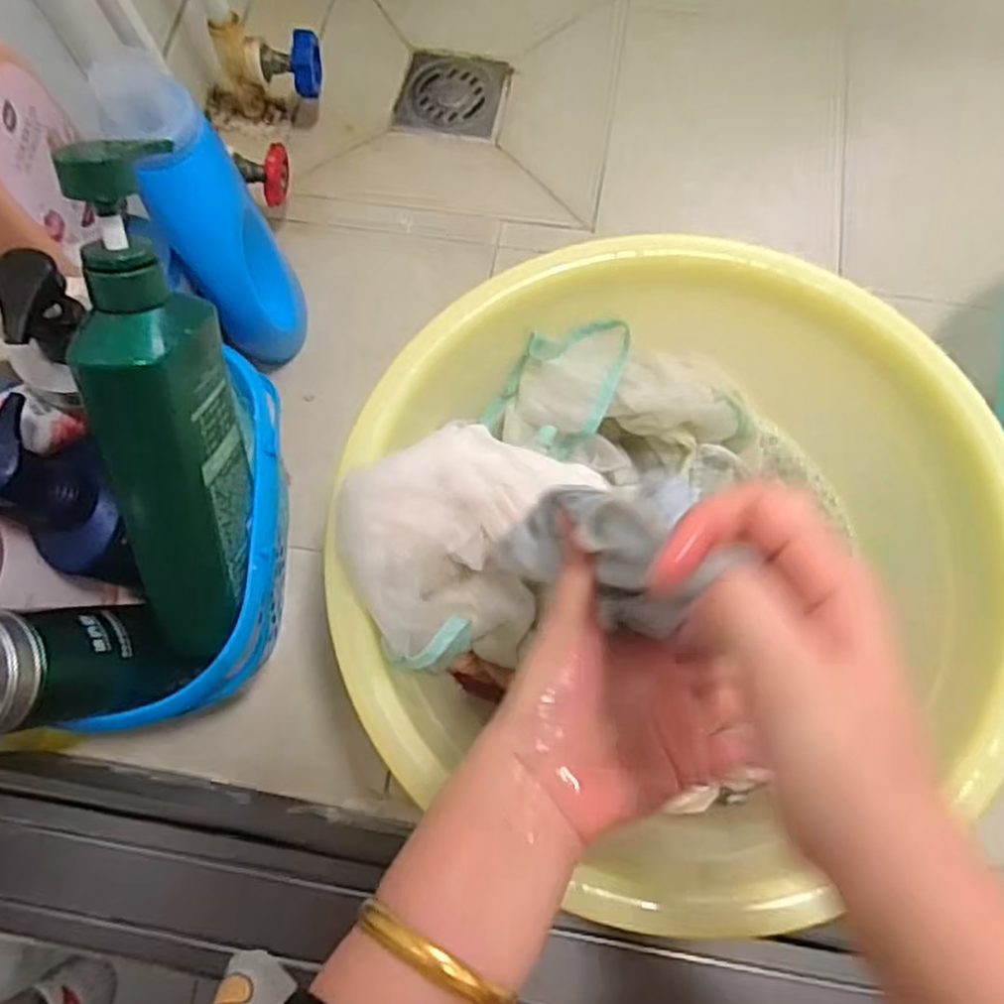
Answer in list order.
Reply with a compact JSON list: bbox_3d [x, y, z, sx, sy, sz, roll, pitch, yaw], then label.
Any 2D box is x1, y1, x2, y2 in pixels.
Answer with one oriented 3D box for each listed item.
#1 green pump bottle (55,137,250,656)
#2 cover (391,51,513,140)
[{"bbox_3d":[-0.177,-0.042,0.393,0.053,0.265,0.058,3,30,2],"label":"green pump bottle"},{"bbox_3d":[-0.048,-0.404,0.741,0.105,0.005,0.099,10,73,4],"label":"cover"}]

